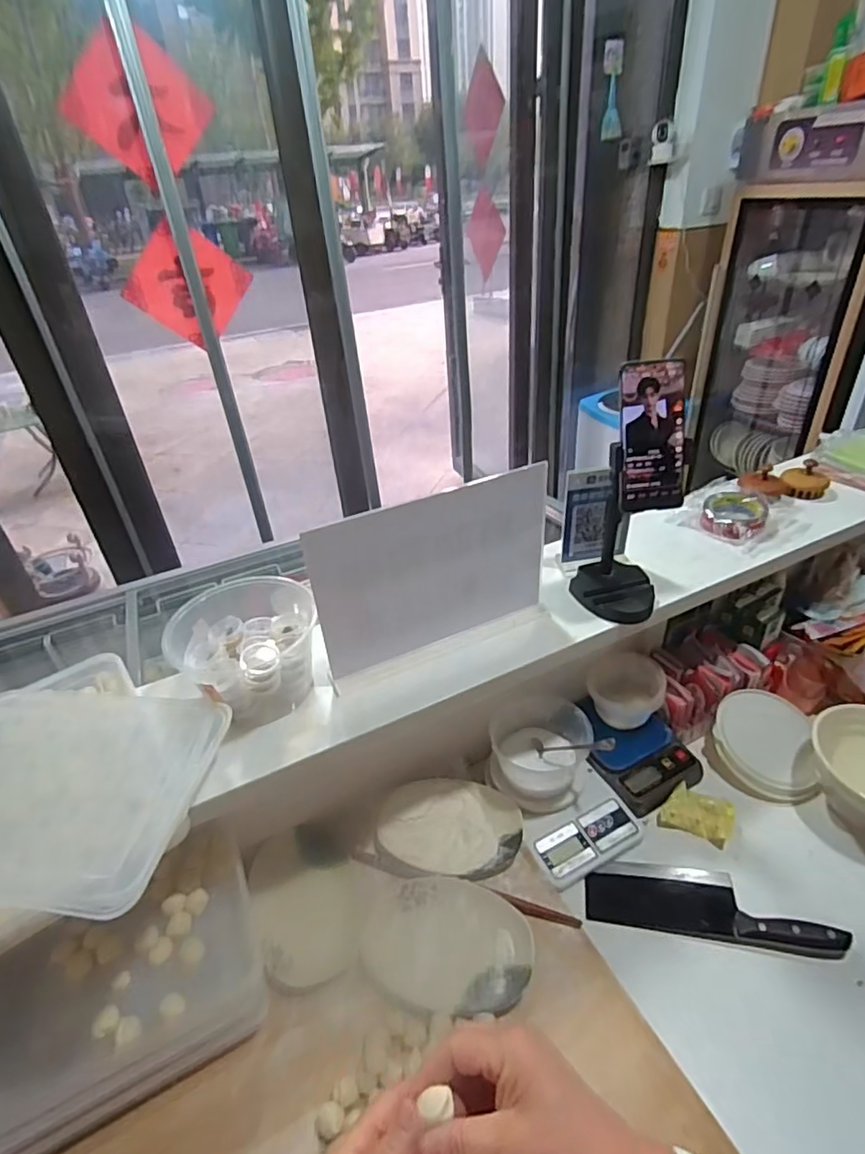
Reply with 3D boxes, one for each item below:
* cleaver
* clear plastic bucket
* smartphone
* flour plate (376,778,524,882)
[{"bbox_3d":[0.348,0.413,0.732,0.293,0.025,0.087,3,36,11],"label":"cleaver"},{"bbox_3d":[-0.214,0.084,0.675,0.158,0.122,0.141,-19,37,-19],"label":"clear plastic bucket"},{"bbox_3d":[0.243,-0.153,0.637,0.071,0.161,0.011,-7,16,-1],"label":"smartphone"},{"bbox_3d":[0.023,0.351,0.810,0.197,0.030,0.140,0,35,7],"label":"flour plate"}]

